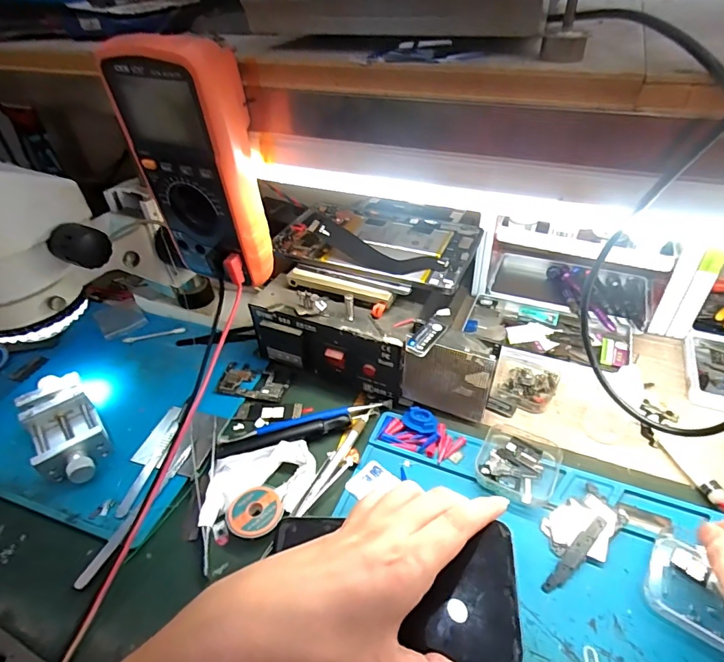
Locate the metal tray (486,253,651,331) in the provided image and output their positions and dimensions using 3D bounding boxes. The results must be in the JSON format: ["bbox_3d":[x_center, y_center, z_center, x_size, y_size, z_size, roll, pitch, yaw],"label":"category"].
[{"bbox_3d":[0.264,-0.060,0.573,0.183,0.013,0.110,15,45,21],"label":"metal tray"}]

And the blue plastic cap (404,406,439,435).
[{"bbox_3d":[0.056,0.085,0.426,0.028,0.008,0.038,-20,43,-17],"label":"blue plastic cap"}]

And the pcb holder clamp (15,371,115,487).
[{"bbox_3d":[-0.283,0.092,0.427,0.056,0.033,0.132,-29,46,-25],"label":"pcb holder clamp"}]

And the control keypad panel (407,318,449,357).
[{"bbox_3d":[0.058,0.006,0.392,0.018,0.008,0.047,24,49,30],"label":"control keypad panel"}]

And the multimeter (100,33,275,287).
[{"bbox_3d":[-0.122,-0.117,0.335,0.088,0.170,0.049,17,45,23],"label":"multimeter"}]

